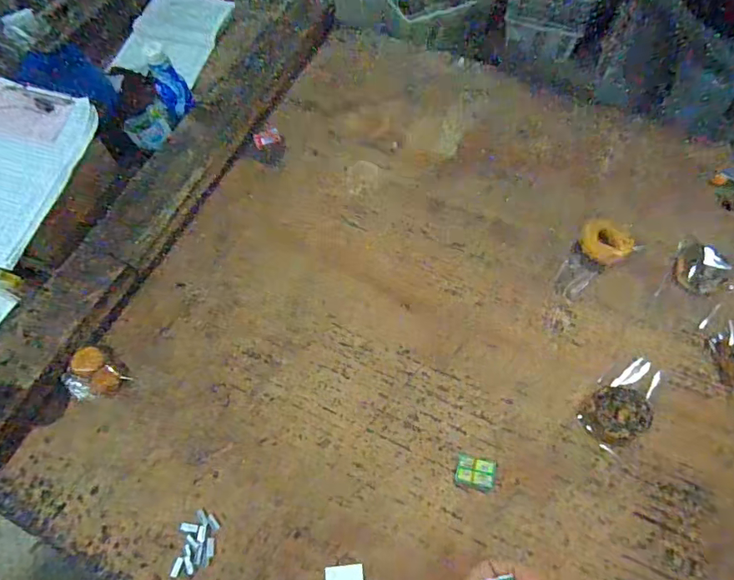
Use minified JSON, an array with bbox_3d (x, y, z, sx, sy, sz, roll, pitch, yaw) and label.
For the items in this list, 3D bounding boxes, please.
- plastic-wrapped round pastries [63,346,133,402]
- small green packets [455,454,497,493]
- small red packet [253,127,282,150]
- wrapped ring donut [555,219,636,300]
[{"bbox_3d":[-0.447,0.137,0.777,0.085,0.028,0.071,40,71,20],"label":"plastic-wrapped round pastries"},{"bbox_3d":[0.164,0.274,0.720,0.057,0.017,0.044,14,64,9],"label":"small green packets"},{"bbox_3d":[-0.212,-0.323,1.018,0.056,0.005,0.042,-30,66,-12],"label":"small red packet"},{"bbox_3d":[0.402,-0.062,0.865,0.184,0.026,0.083,-39,68,-16],"label":"wrapped ring donut"}]

